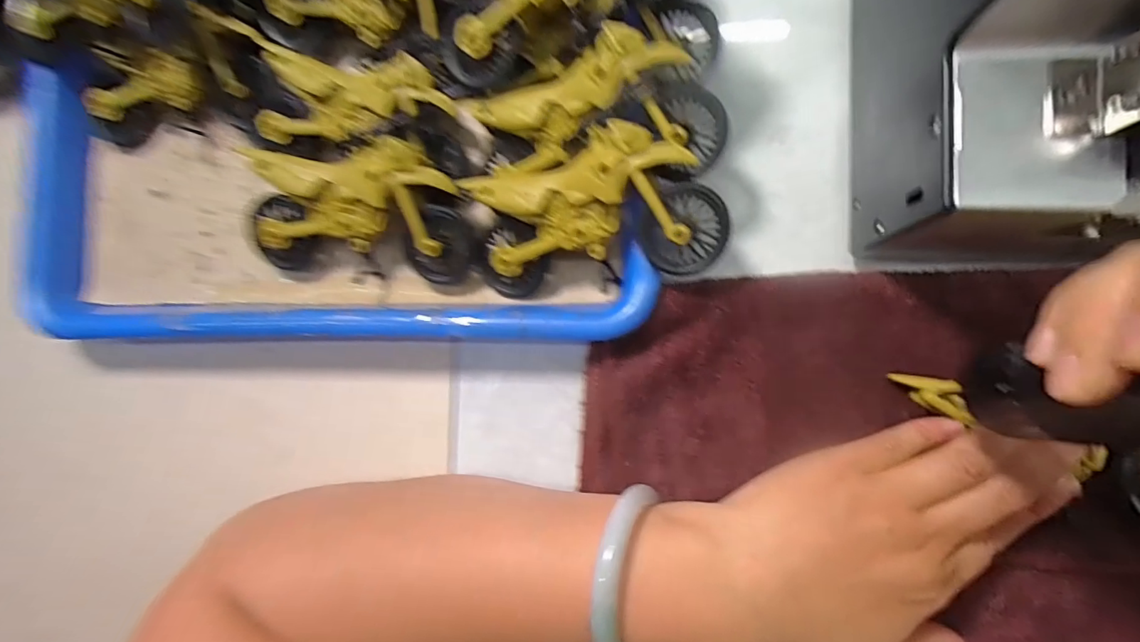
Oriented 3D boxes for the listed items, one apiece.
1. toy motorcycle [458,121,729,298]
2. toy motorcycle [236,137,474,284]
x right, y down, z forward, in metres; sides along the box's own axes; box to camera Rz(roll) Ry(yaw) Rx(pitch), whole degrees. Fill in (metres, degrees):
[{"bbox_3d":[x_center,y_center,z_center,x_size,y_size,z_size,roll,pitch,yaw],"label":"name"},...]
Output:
[{"bbox_3d":[0.007,-0.047,0.222,0.112,0.032,0.055,-5,84,23],"label":"toy motorcycle"},{"bbox_3d":[-0.105,-0.053,0.249,0.116,0.036,0.060,6,86,9],"label":"toy motorcycle"}]

